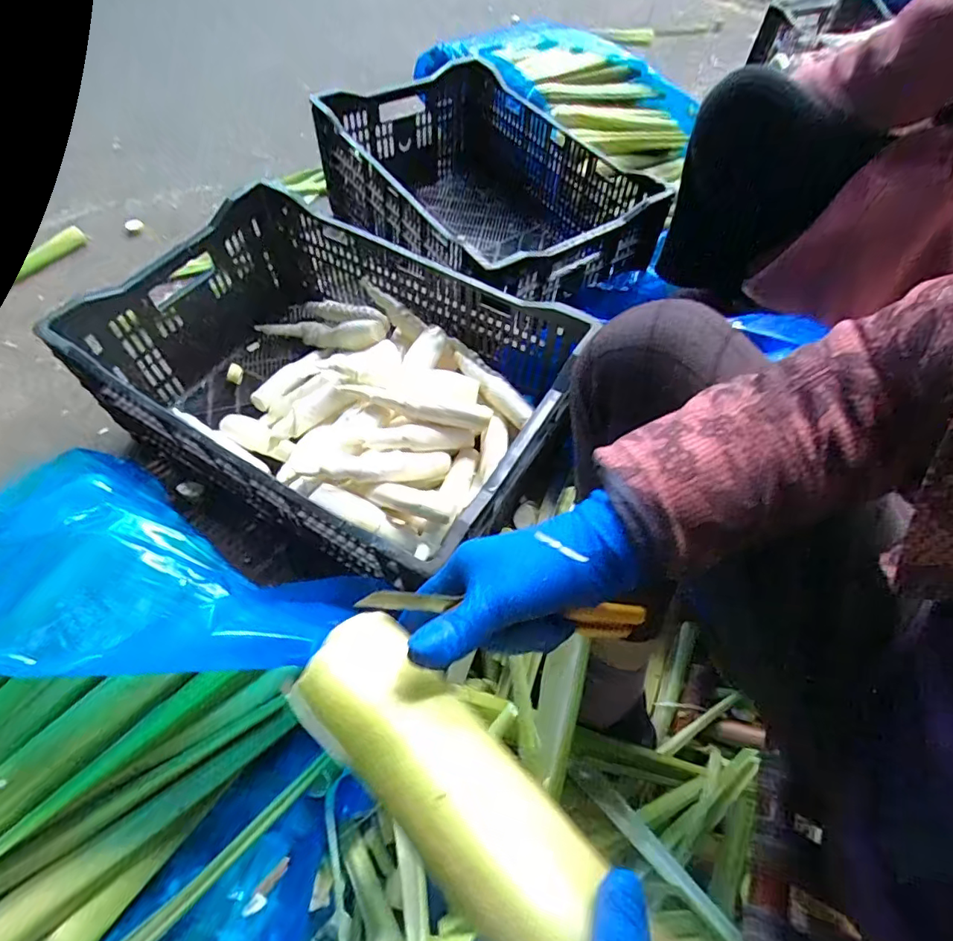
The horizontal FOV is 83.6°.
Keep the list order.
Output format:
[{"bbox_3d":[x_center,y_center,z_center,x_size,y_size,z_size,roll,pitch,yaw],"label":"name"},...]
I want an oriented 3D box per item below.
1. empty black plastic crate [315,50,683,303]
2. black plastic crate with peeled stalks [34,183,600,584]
[{"bbox_3d":[0.015,-0.512,0.992,0.411,0.247,0.557,-32,64,-22],"label":"empty black plastic crate"},{"bbox_3d":[-0.196,-0.103,0.738,0.571,0.223,0.401,29,60,15],"label":"black plastic crate with peeled stalks"}]

